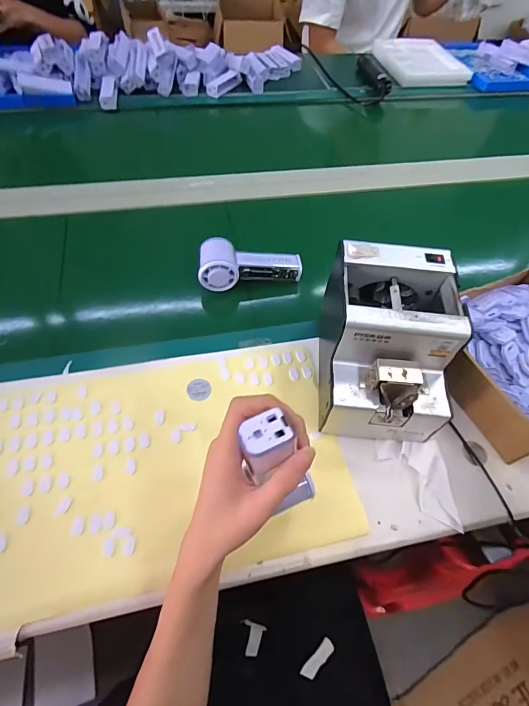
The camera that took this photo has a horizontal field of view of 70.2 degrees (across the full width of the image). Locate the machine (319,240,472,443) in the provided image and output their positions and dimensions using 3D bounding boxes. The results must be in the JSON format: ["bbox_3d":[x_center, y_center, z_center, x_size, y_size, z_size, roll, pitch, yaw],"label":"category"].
[{"bbox_3d":[0.135,-0.007,0.432,0.122,0.151,0.172,6,56,-1],"label":"machine"}]

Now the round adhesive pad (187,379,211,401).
[{"bbox_3d":[-0.081,0.045,0.466,0.028,0.004,0.029,2,56,-3],"label":"round adhesive pad"}]

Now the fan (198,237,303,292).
[{"bbox_3d":[-0.019,-0.131,0.563,0.149,0.047,0.059,1,56,-4],"label":"fan"}]

